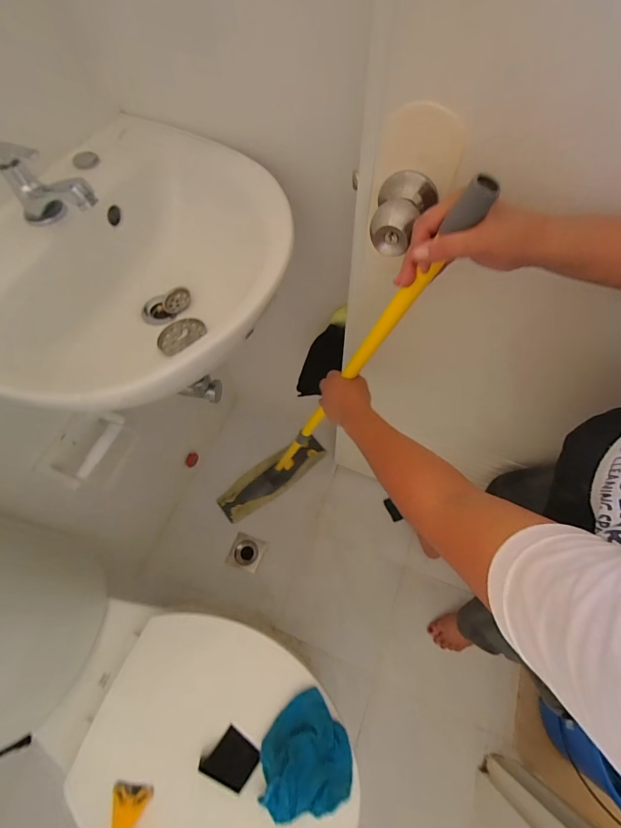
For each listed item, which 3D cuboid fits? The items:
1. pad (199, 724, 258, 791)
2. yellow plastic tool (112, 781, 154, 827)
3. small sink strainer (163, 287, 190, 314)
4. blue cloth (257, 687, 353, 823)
[{"bbox_3d":[-0.126,0.546,0.572,0.076,0.014,0.066,27,40,20],"label":"pad"},{"bbox_3d":[-0.276,0.628,0.528,0.054,0.026,0.126,3,63,1],"label":"yellow plastic tool"},{"bbox_3d":[-0.208,-0.176,0.564,0.041,0.009,0.041,-1,81,5],"label":"small sink strainer"},{"bbox_3d":[-0.009,0.545,0.562,0.144,0.050,0.140,-38,69,-17],"label":"blue cloth"}]

